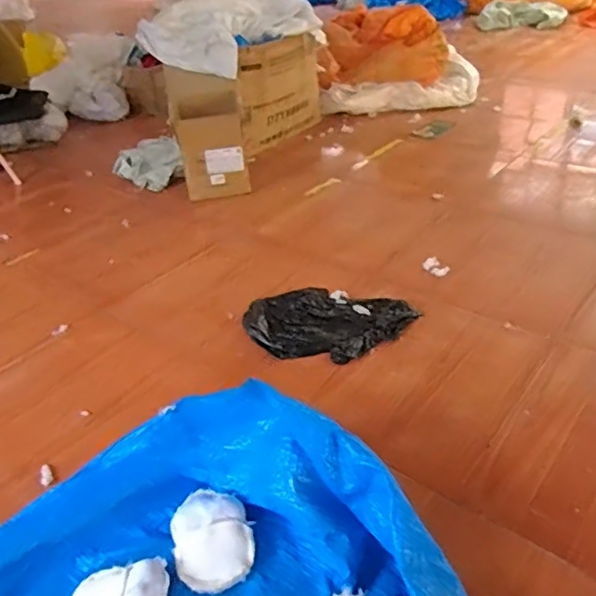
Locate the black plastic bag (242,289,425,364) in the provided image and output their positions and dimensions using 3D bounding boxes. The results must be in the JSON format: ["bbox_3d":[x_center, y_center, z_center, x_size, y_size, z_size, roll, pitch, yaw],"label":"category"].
[{"bbox_3d":[0.082,0.070,1.621,0.466,0.030,0.298,7,36,19],"label":"black plastic bag"}]

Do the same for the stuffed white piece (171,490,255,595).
[{"bbox_3d":[-0.160,0.444,1.048,0.145,0.057,0.178,-15,33,-11],"label":"stuffed white piece"}]

